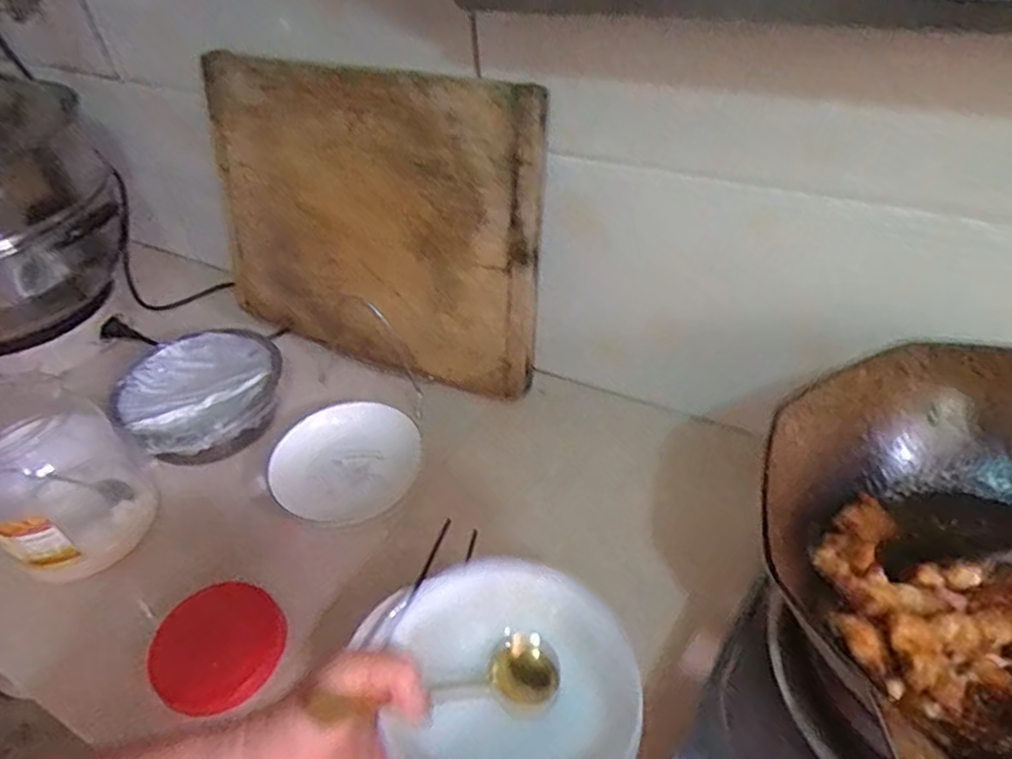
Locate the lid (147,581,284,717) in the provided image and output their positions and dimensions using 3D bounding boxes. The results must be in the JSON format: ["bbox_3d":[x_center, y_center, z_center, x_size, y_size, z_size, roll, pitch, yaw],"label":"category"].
[{"bbox_3d":[-0.265,0.239,0.611,0.114,0.013,0.117,-4,42,3],"label":"lid"}]

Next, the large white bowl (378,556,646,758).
[{"bbox_3d":[0.004,0.172,0.373,0.138,0.057,0.138,5,57,-8],"label":"large white bowl"}]

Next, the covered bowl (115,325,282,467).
[{"bbox_3d":[-0.365,0.010,0.800,0.179,0.054,0.193,-4,42,3],"label":"covered bowl"}]

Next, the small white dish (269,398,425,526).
[{"bbox_3d":[-0.176,0.091,0.765,0.157,0.026,0.156,-4,42,3],"label":"small white dish"}]

